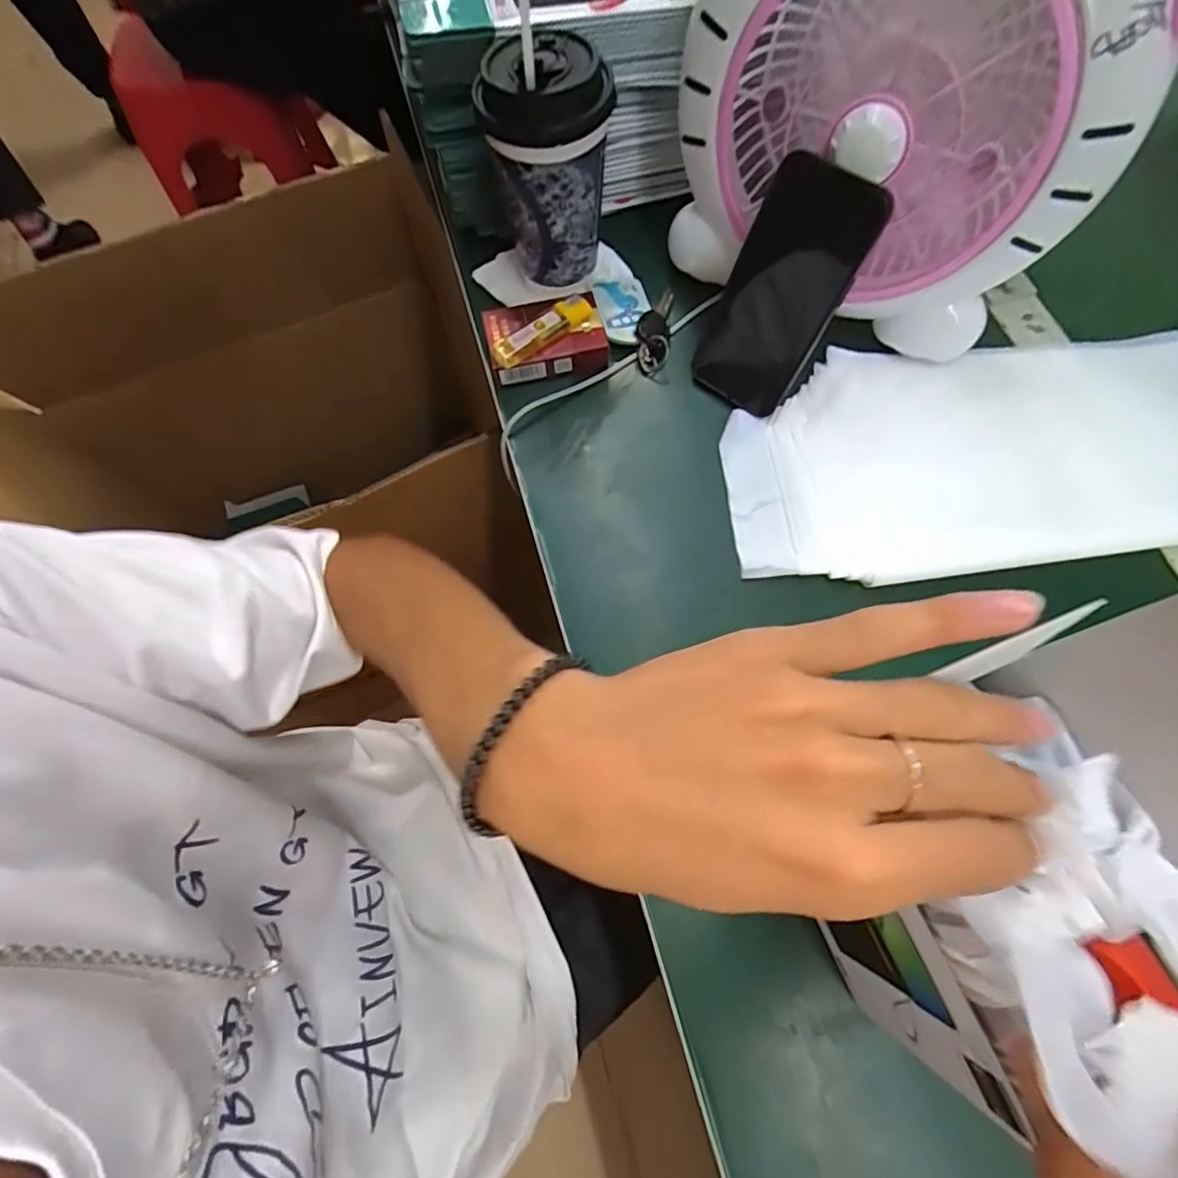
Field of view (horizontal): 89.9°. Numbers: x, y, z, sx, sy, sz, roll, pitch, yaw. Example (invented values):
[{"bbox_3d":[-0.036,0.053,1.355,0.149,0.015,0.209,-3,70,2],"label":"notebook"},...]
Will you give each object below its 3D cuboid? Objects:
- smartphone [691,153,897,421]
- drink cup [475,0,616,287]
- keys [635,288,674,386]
[{"bbox_3d":[0.125,-0.193,0.390,0.075,0.149,0.016,36,52,12],"label":"smartphone"},{"bbox_3d":[-0.026,-0.283,0.406,0.083,0.157,0.080,-5,69,-1],"label":"drink cup"},{"bbox_3d":[0.050,-0.202,0.457,0.026,0.014,0.091,4,69,3],"label":"keys"}]

